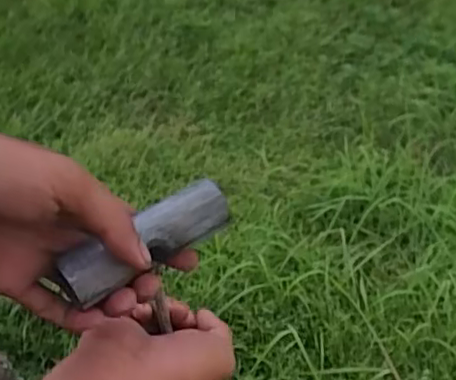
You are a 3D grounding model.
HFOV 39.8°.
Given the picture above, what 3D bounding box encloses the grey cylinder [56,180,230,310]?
[{"bbox_3d":[-0.045,0.027,0.348,0.100,0.023,0.026,-30,54,-26],"label":"grey cylinder"}]

